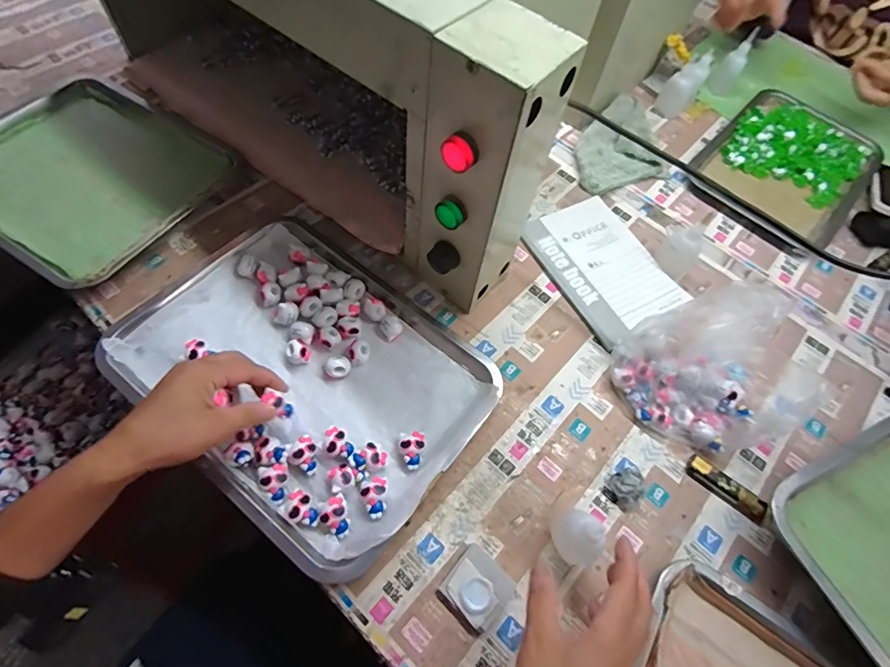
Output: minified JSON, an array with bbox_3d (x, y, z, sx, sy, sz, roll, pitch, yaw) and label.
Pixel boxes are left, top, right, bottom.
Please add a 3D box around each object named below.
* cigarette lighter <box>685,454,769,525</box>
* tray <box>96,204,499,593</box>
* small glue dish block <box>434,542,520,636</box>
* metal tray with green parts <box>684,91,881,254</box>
[{"bbox_3d":[0.287,0.158,0.472,0.085,0.013,0.020,37,65,14],"label":"cigarette lighter"},{"bbox_3d":[-0.139,0.035,0.484,0.346,0.027,0.268,36,66,14],"label":"tray"},{"bbox_3d":[0.028,0.224,0.409,0.053,0.013,0.055,42,66,16],"label":"small glue dish block"},{"bbox_3d":[0.528,-0.264,0.712,0.211,0.032,0.297,41,66,16],"label":"metal tray with green parts"}]

